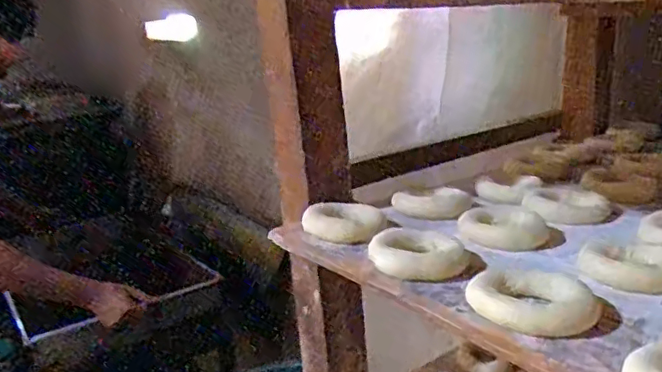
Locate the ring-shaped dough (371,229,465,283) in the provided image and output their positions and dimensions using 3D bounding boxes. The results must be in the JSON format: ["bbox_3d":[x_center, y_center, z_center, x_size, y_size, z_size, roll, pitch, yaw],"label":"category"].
[{"bbox_3d":[0.057,0.044,0.384,0.060,0.015,0.056,7,12,5],"label":"ring-shaped dough"}]

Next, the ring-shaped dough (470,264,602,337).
[{"bbox_3d":[0.110,0.061,0.318,0.063,0.016,0.050,14,14,31],"label":"ring-shaped dough"}]

